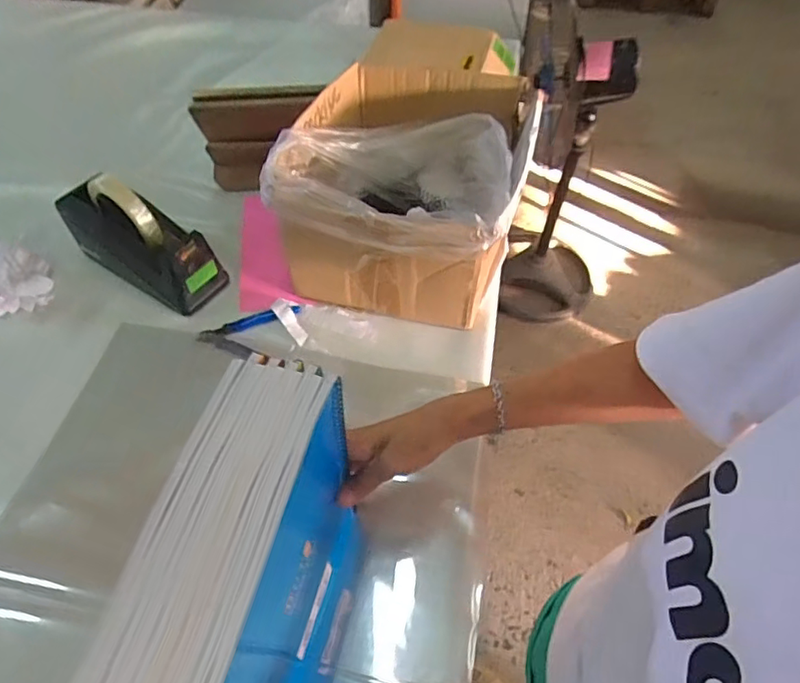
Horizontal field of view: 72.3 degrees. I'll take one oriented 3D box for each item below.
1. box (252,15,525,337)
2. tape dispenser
[{"bbox_3d":[0.003,-0.194,0.698,0.255,0.178,0.317,9,54,5],"label":"box"},{"bbox_3d":[-0.320,-0.128,0.671,0.192,0.115,0.075,28,58,18],"label":"tape dispenser"}]

